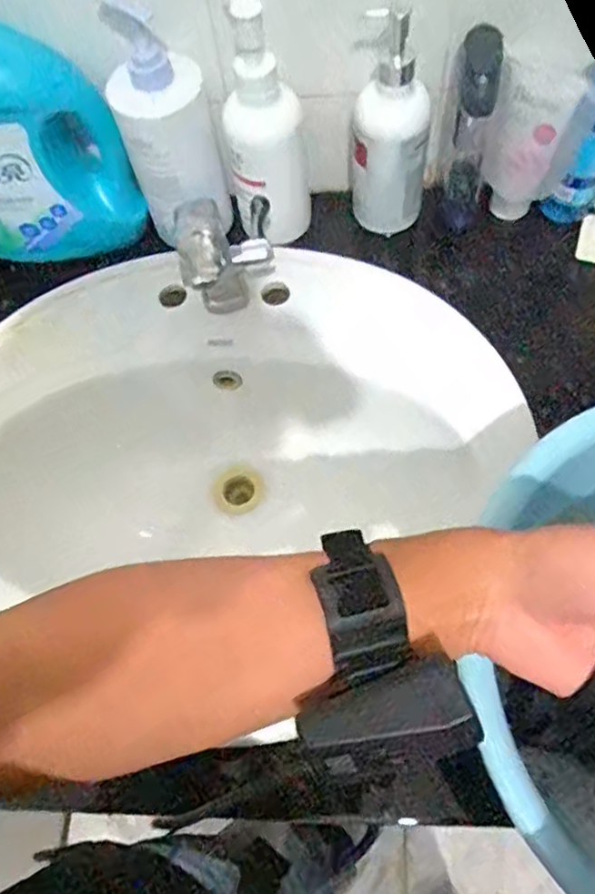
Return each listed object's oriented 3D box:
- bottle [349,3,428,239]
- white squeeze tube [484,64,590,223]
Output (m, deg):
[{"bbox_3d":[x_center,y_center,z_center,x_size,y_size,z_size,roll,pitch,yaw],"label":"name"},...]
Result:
[{"bbox_3d":[0.084,-0.278,0.571,0.071,0.184,0.056,8,69,6],"label":"bottle"},{"bbox_3d":[0.208,-0.267,0.588,0.074,0.155,0.029,13,70,8],"label":"white squeeze tube"}]

